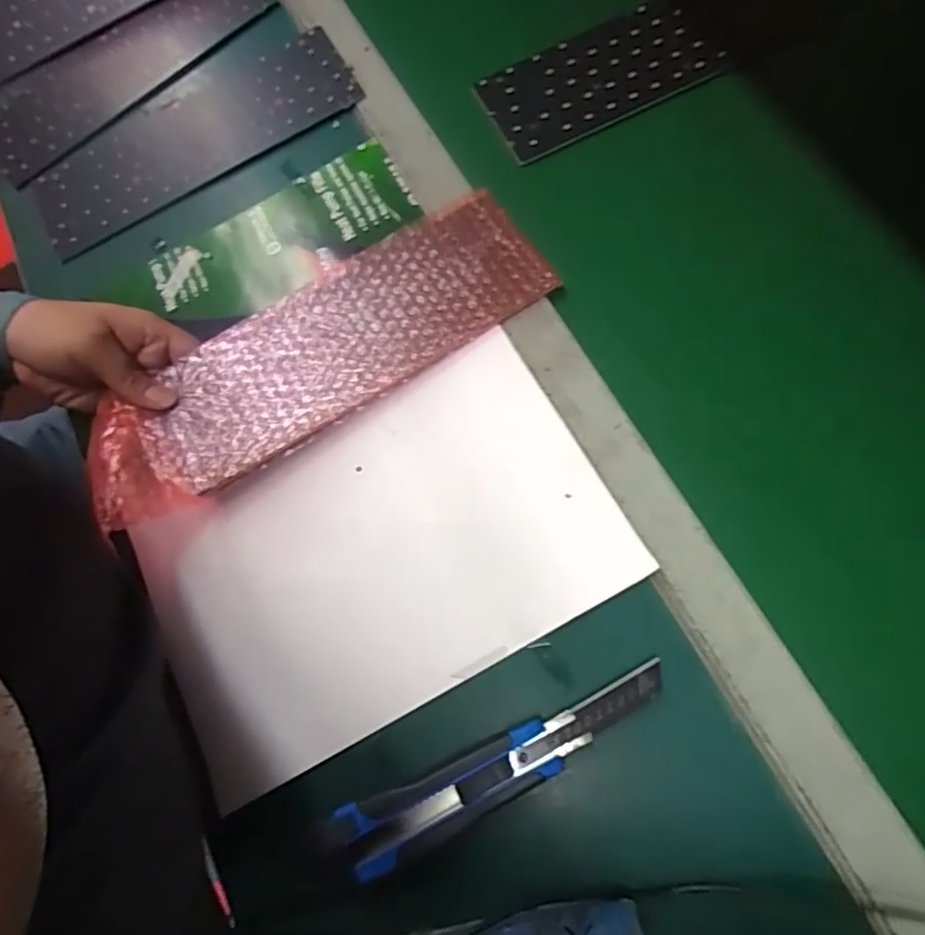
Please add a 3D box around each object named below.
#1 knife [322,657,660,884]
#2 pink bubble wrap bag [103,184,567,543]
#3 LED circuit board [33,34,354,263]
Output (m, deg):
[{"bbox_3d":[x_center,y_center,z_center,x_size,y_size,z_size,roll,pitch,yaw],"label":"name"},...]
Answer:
[{"bbox_3d":[0.022,0.166,0.318,0.199,0.012,0.033,-26,72,-1],"label":"knife"},{"bbox_3d":[-0.097,-0.078,0.394,0.323,0.019,0.096,-32,76,-7],"label":"pink bubble wrap bag"},{"bbox_3d":[-0.231,-0.281,0.492,0.278,0.011,0.113,-29,71,-1],"label":"LED circuit board"}]

